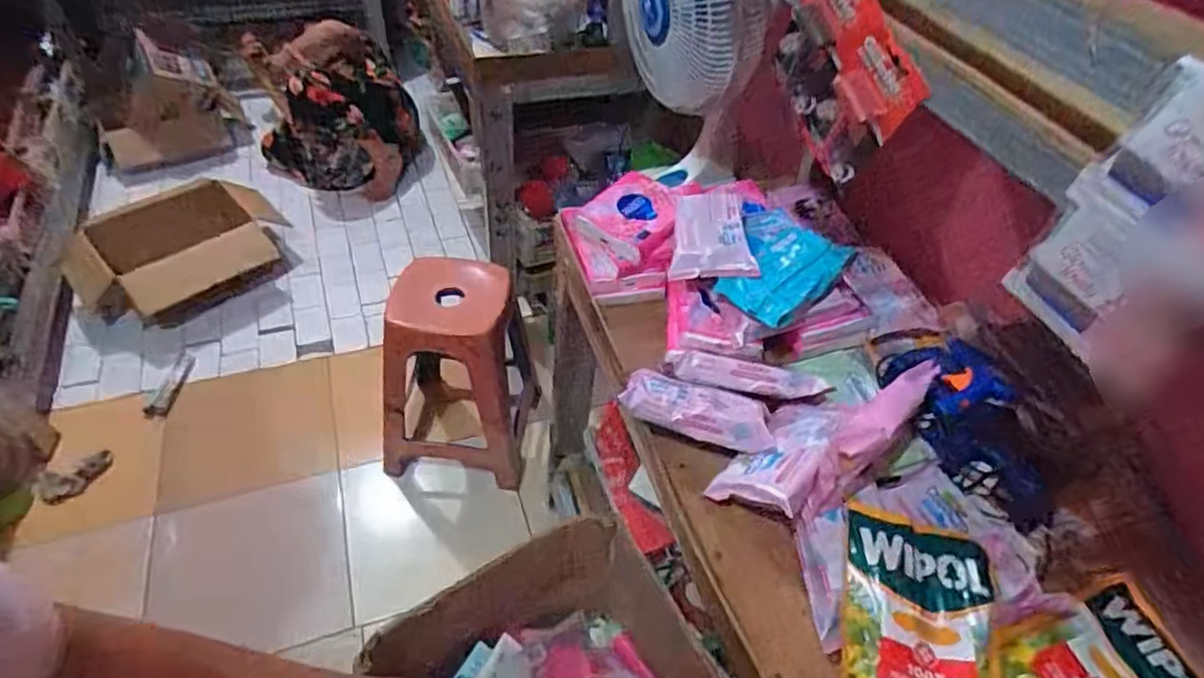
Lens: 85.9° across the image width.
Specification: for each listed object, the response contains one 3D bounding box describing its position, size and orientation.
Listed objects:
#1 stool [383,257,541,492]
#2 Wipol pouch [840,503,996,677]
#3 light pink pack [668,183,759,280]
[{"bbox_3d":[-0.323,0.052,1.490,0.314,0.466,0.346,8,47,2],"label":"stool"},{"bbox_3d":[0.278,0.259,0.566,0.120,0.038,0.228,14,47,8],"label":"Wipol pouch"},{"bbox_3d":[0.137,-0.138,0.845,0.100,0.046,0.149,2,47,-3],"label":"light pink pack"}]

